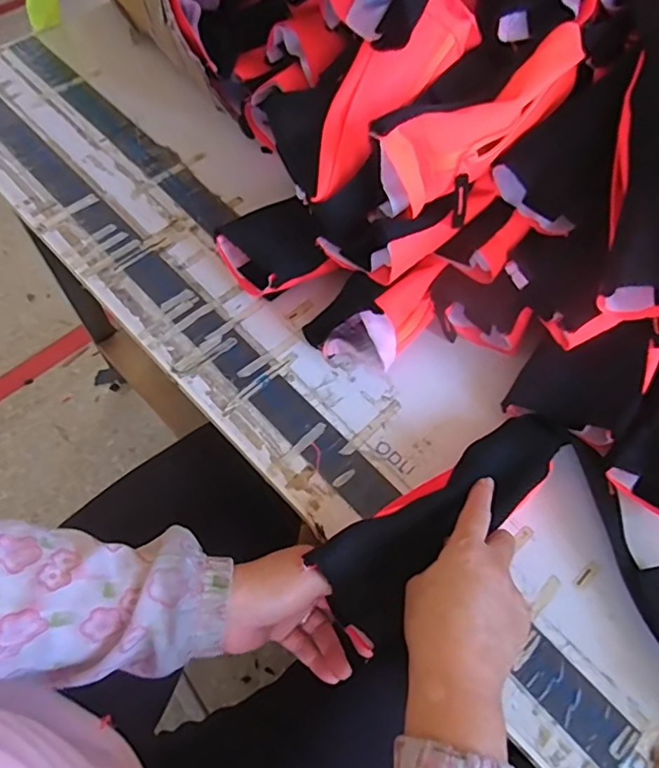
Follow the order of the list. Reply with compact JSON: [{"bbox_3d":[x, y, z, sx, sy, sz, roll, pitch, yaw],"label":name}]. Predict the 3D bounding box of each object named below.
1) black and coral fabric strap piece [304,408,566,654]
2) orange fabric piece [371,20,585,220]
[{"bbox_3d":[0.101,0.096,0.426,0.236,0.033,0.073,-32,68,-20],"label":"black and coral fabric strap piece"},{"bbox_3d":[0.132,-0.219,0.467,0.209,0.072,0.063,-28,67,-15],"label":"orange fabric piece"}]

